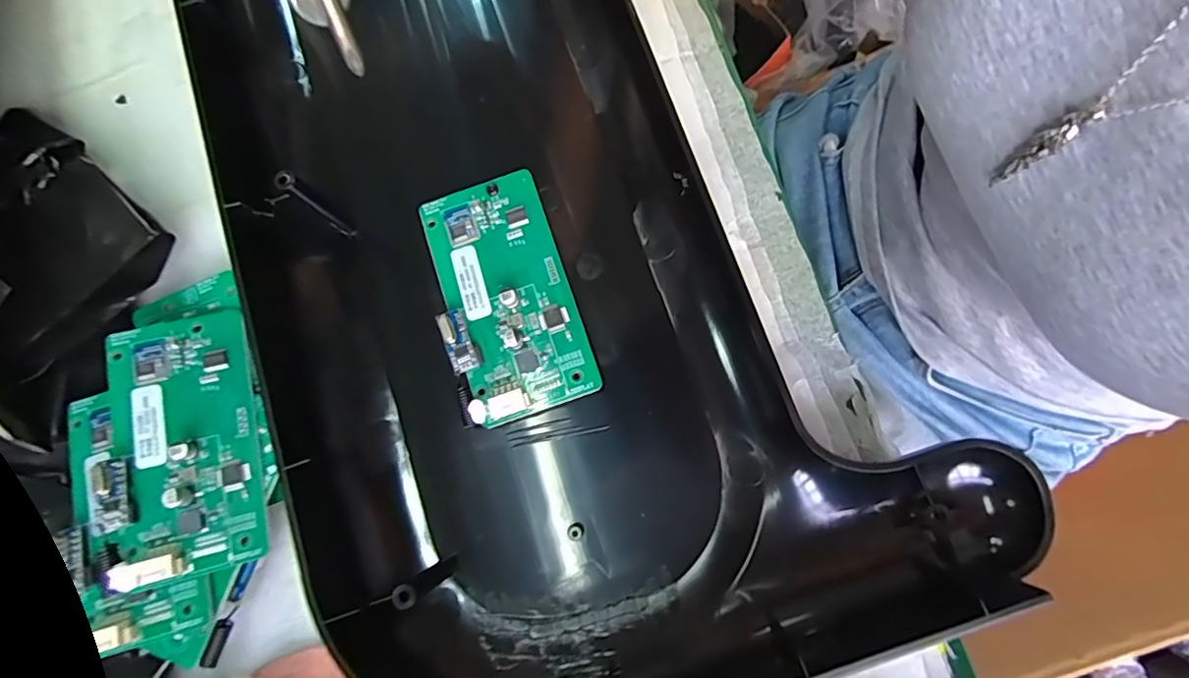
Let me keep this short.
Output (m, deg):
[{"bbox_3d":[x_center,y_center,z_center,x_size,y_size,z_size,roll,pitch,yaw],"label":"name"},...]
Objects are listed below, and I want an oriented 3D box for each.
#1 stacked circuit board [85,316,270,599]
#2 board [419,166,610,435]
[{"bbox_3d":[-0.151,0.037,0.204,0.053,0.013,0.092,-17,79,1],"label":"stacked circuit board"},{"bbox_3d":[-0.035,-0.017,0.217,0.050,0.008,0.093,-19,79,0],"label":"board"}]

